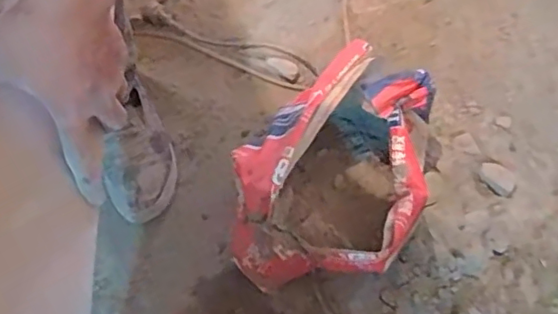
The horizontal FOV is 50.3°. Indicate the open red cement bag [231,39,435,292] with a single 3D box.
[{"bbox_3d":[0.077,0.028,0.816,0.239,0.229,0.314,32,70,13],"label":"open red cement bag"}]

